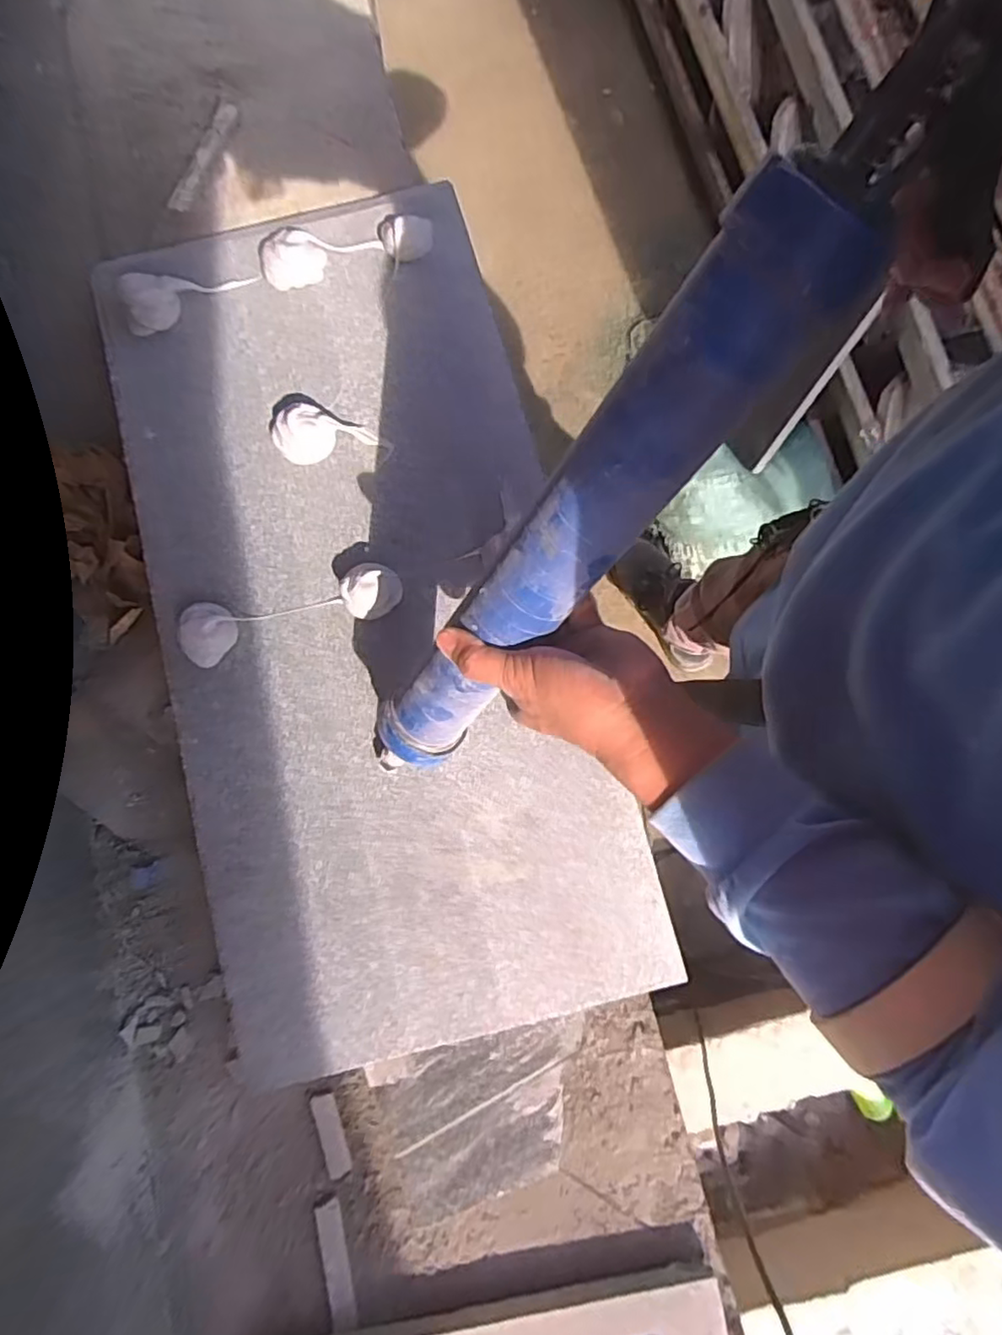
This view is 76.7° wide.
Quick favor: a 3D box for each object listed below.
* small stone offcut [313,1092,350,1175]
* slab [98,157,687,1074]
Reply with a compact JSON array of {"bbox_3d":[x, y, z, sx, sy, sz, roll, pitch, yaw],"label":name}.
[{"bbox_3d":[-0.136,0.373,0.507,0.019,0.011,0.062,-15,80,0],"label":"small stone offcut"},{"bbox_3d":[-0.122,-0.070,0.537,0.350,0.032,0.719,-15,79,-2],"label":"slab"}]

